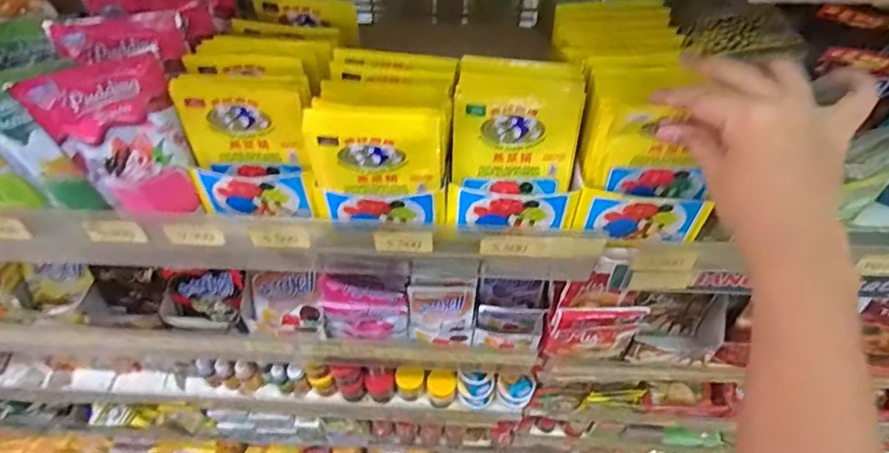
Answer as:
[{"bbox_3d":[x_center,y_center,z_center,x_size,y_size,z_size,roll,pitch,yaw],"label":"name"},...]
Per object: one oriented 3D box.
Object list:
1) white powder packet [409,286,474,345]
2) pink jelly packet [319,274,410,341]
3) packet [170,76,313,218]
[{"bbox_3d":[-0.004,0.110,0.647,0.076,0.089,0.013,2,35,-1],"label":"white powder packet"},{"bbox_3d":[-0.094,0.099,0.640,0.103,0.095,0.047,2,54,1],"label":"pink jelly packet"},{"bbox_3d":[-0.162,-0.058,0.445,0.100,0.122,0.024,4,34,-1],"label":"packet"}]

